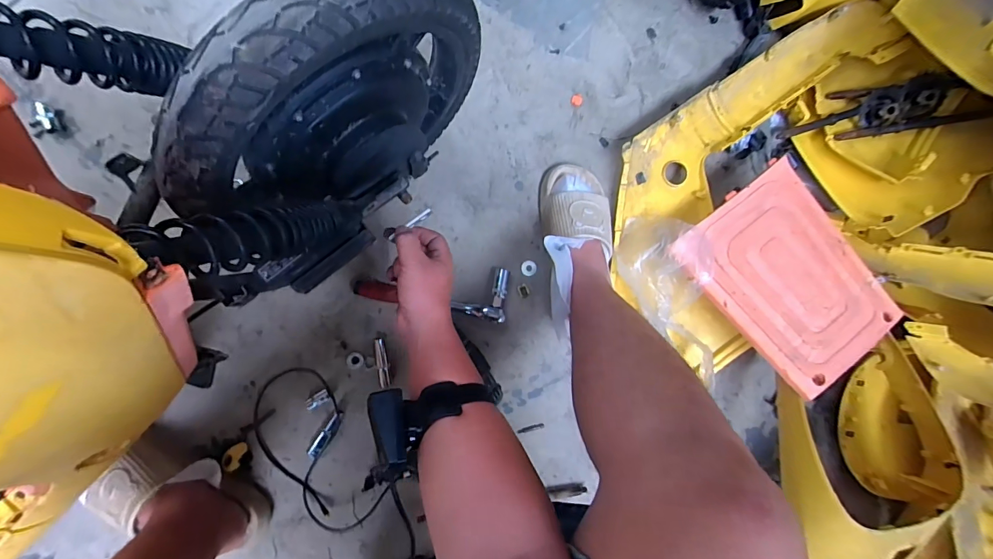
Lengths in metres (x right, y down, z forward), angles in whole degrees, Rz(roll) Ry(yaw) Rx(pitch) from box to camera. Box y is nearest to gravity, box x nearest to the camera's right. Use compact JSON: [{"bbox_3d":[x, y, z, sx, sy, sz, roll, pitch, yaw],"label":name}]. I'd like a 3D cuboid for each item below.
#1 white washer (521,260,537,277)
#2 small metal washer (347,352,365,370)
[{"bbox_3d":[0.057,-0.020,0.736,0.028,0.004,0.028,0,90,-9],"label":"white washer"},{"bbox_3d":[-0.230,0.132,0.680,0.027,0.005,0.029,0,90,-9],"label":"small metal washer"}]

